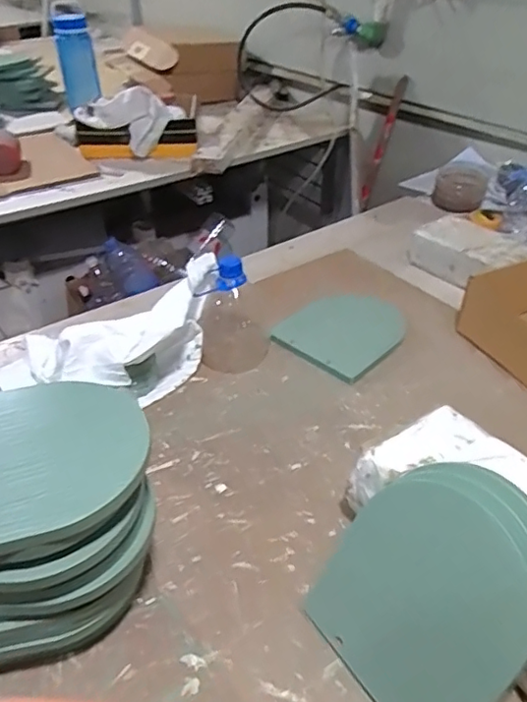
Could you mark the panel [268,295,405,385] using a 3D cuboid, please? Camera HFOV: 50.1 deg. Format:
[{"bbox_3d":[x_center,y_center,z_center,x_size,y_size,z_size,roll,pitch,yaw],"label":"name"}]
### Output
[{"bbox_3d":[0.117,-0.032,0.786,0.138,0.017,0.179,27,45,31],"label":"panel"}]

